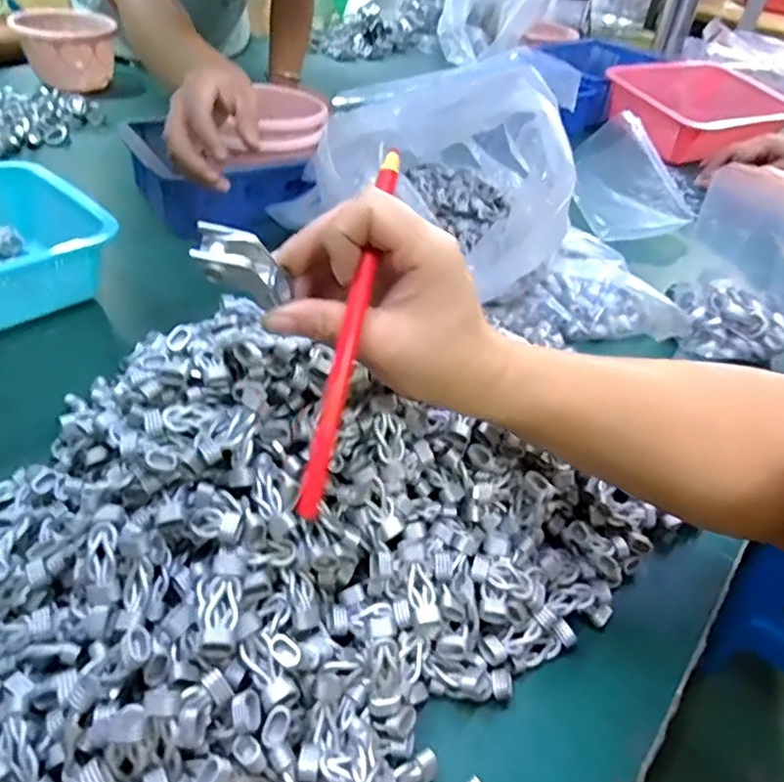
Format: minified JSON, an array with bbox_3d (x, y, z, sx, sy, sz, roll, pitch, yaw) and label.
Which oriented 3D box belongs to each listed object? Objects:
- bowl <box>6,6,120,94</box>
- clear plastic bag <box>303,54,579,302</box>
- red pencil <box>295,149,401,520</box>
[{"bbox_3d":[-0.499,-0.527,0.963,0.135,0.105,0.126,-7,42,-16],"label":"bowl"},{"bbox_3d":[0.048,-0.202,0.563,0.213,0.167,0.185,13,41,6],"label":"clear plastic bag"},{"bbox_3d":[-0.018,-0.028,0.272,0.010,0.005,0.166,12,81,6],"label":"red pencil"}]

